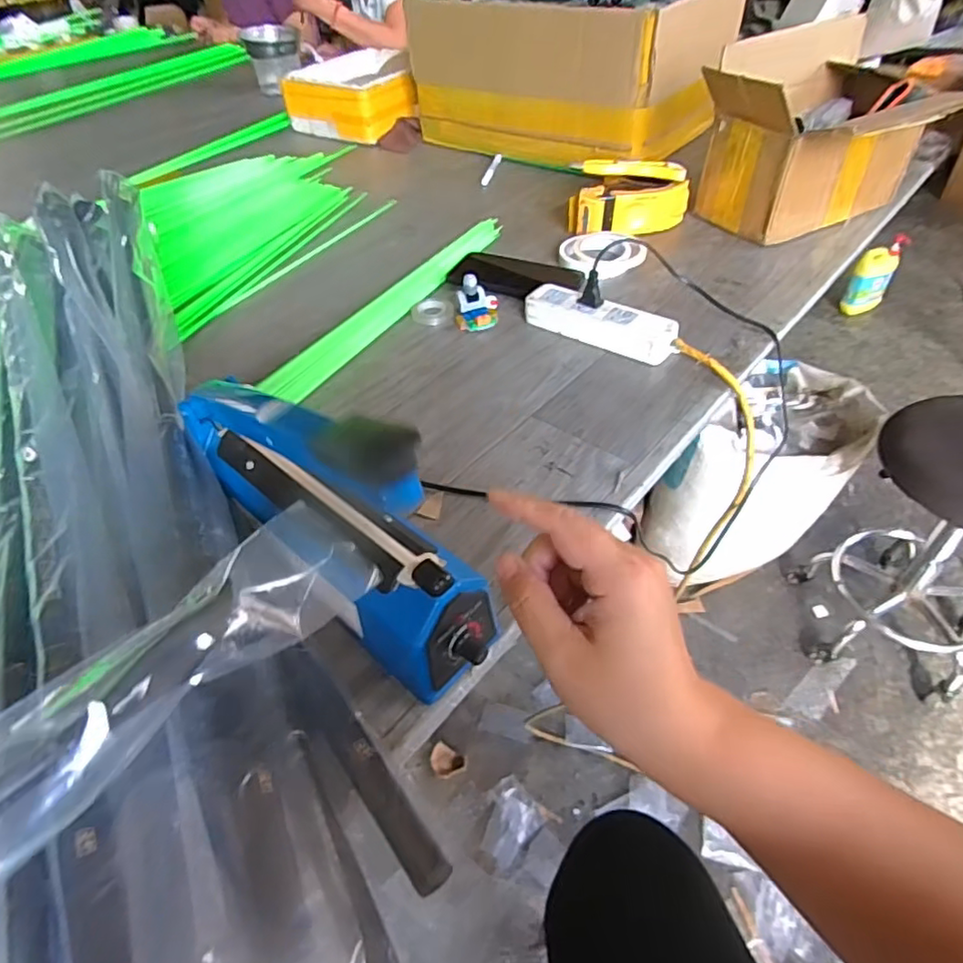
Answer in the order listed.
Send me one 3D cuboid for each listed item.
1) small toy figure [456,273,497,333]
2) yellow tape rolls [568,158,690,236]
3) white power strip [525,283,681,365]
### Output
[{"bbox_3d":[-0.006,-0.204,0.687,0.048,0.037,0.049,-2,46,2],"label":"small toy figure"},{"bbox_3d":[0.201,-0.381,0.829,0.151,0.069,0.108,9,47,12],"label":"yellow tape rolls"},{"bbox_3d":[0.129,-0.174,0.659,0.168,0.028,0.048,28,54,27],"label":"white power strip"}]

